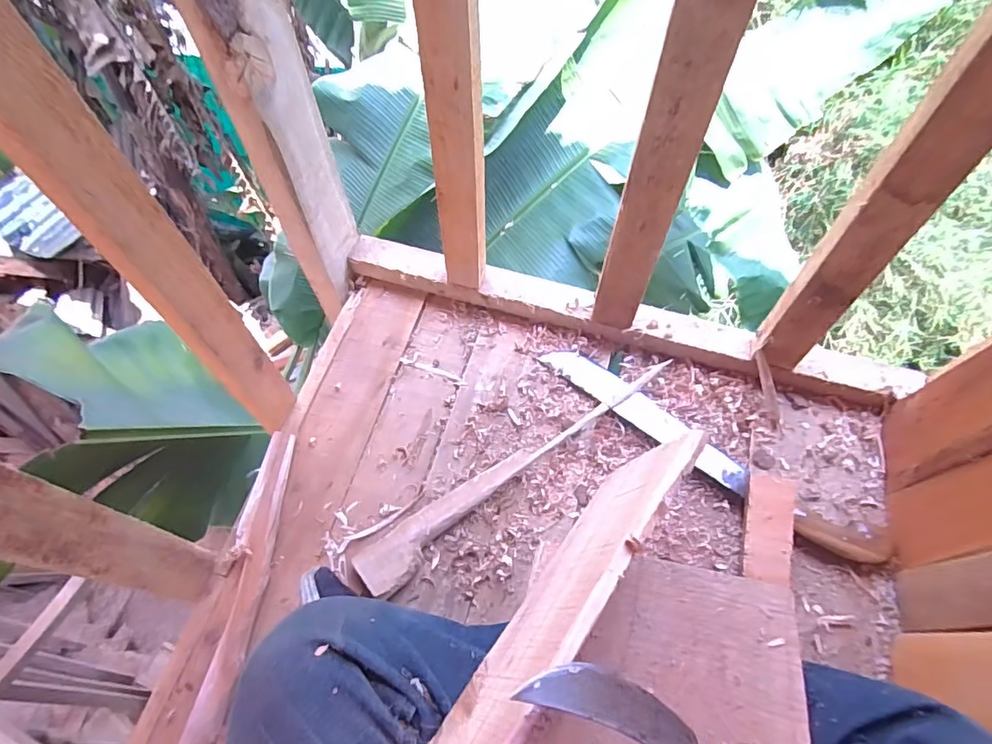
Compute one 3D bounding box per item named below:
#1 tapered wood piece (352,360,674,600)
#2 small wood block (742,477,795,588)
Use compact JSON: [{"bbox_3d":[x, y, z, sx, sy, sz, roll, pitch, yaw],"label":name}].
[{"bbox_3d":[0.027,0.101,0.628,0.429,0.021,0.058,-35,66,-18],"label":"tapered wood piece"},{"bbox_3d":[0.294,0.168,0.568,0.045,0.014,0.107,8,77,5],"label":"small wood block"}]

